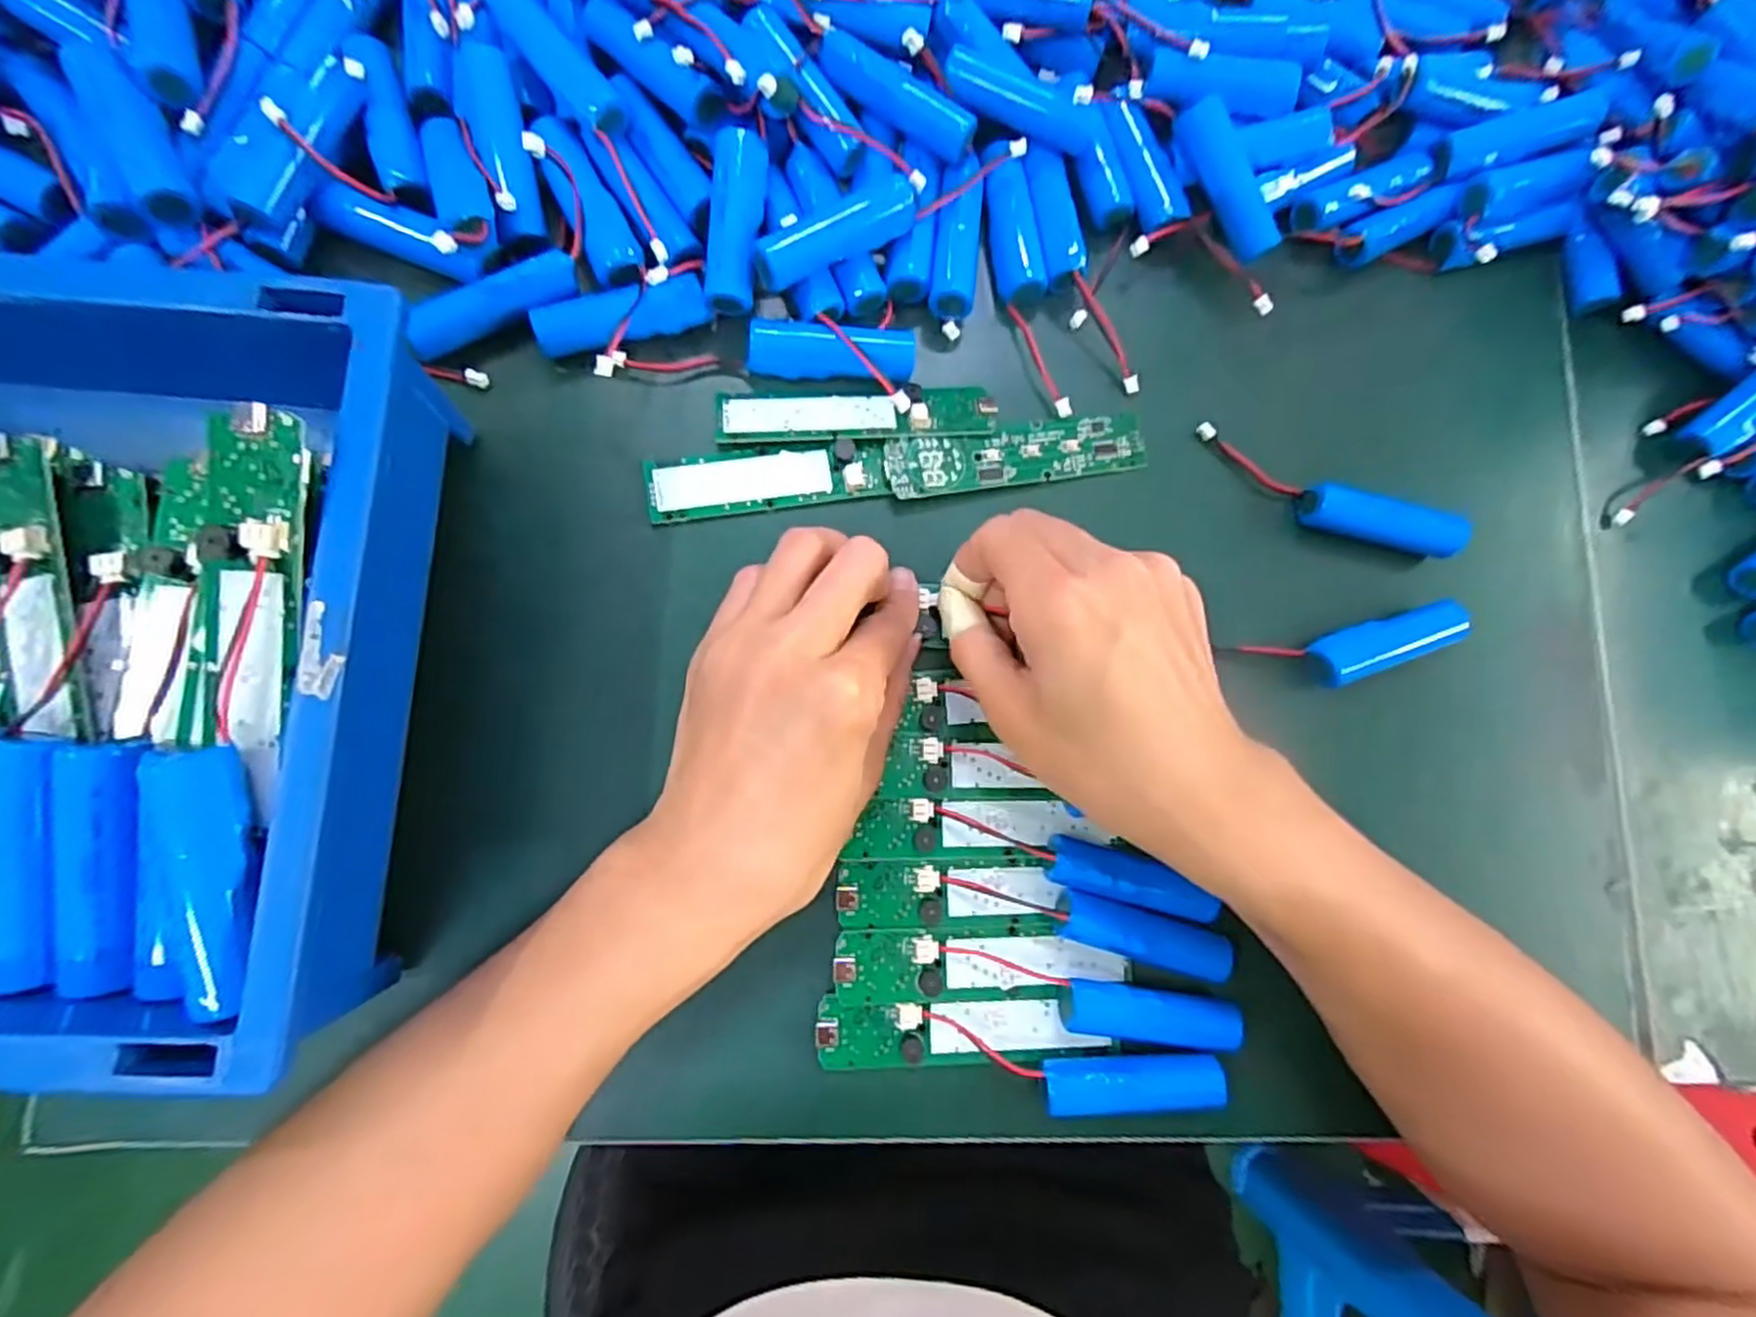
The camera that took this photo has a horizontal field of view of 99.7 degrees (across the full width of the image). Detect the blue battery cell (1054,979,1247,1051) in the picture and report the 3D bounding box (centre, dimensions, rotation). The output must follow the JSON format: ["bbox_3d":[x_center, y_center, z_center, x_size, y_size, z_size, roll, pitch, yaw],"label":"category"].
[{"bbox_3d":[0.100,0.132,0.280,0.070,0.017,0.019,10,81,-6],"label":"blue battery cell"}]

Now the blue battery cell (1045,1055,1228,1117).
[{"bbox_3d":[0.093,0.156,0.276,0.065,0.017,0.020,-1,82,-8],"label":"blue battery cell"}]

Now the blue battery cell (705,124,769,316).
[{"bbox_3d":[-0.056,-0.173,0.294,0.020,0.016,0.068,6,82,-7],"label":"blue battery cell"}]

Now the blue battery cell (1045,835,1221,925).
[{"bbox_3d":[0.097,0.084,0.284,0.069,0.022,0.018,17,80,-5],"label":"blue battery cell"}]

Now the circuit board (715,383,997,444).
[{"bbox_3d":[-0.008,-0.102,0.307,0.113,0.011,0.023,-4,83,-8],"label":"circuit board"}]

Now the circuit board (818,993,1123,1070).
[{"bbox_3d":[0.034,0.142,0.277,0.111,0.007,0.024,4,82,-7],"label":"circuit board"}]

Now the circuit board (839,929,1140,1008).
[{"bbox_3d":[0.040,0.118,0.282,0.112,0.006,0.026,2,82,-8],"label":"circuit board"}]

